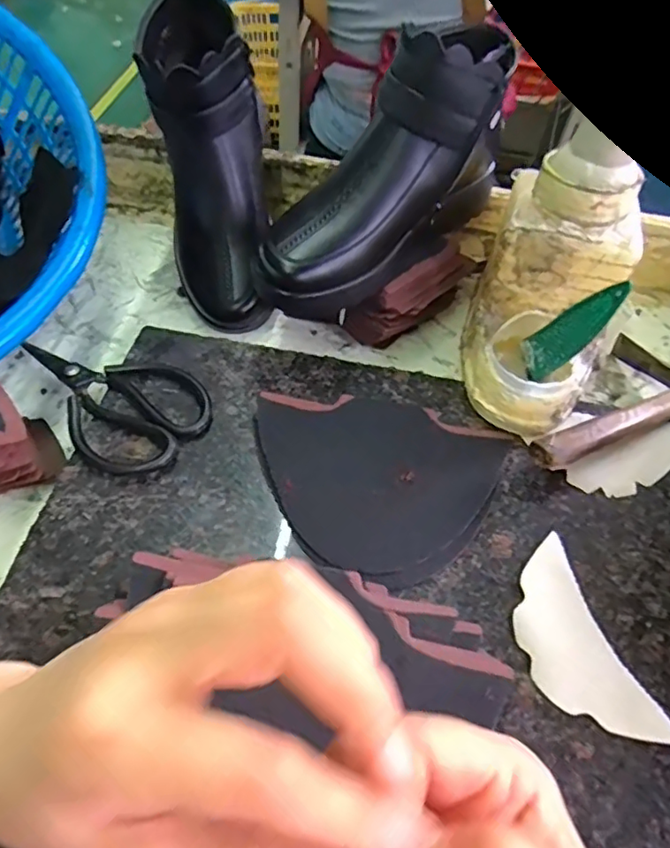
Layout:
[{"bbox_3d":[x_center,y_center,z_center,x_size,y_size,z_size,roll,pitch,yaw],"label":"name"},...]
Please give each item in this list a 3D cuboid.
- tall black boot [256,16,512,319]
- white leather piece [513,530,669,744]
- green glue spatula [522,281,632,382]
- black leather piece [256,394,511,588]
[{"bbox_3d":[0.042,-0.189,0.443,0.232,0.151,0.081,-28,61,-22],"label":"tall black boot"},{"bbox_3d":[0.148,0.138,0.364,0.059,0.006,0.127,-16,57,-15],"label":"white leather piece"},{"bbox_3d":[0.166,-0.066,0.411,0.007,0.120,0.039,8,71,-11],"label":"green glue spatula"},{"bbox_3d":[0.033,0.042,0.425,0.178,0.008,0.148,2,53,-1],"label":"black leather piece"}]

